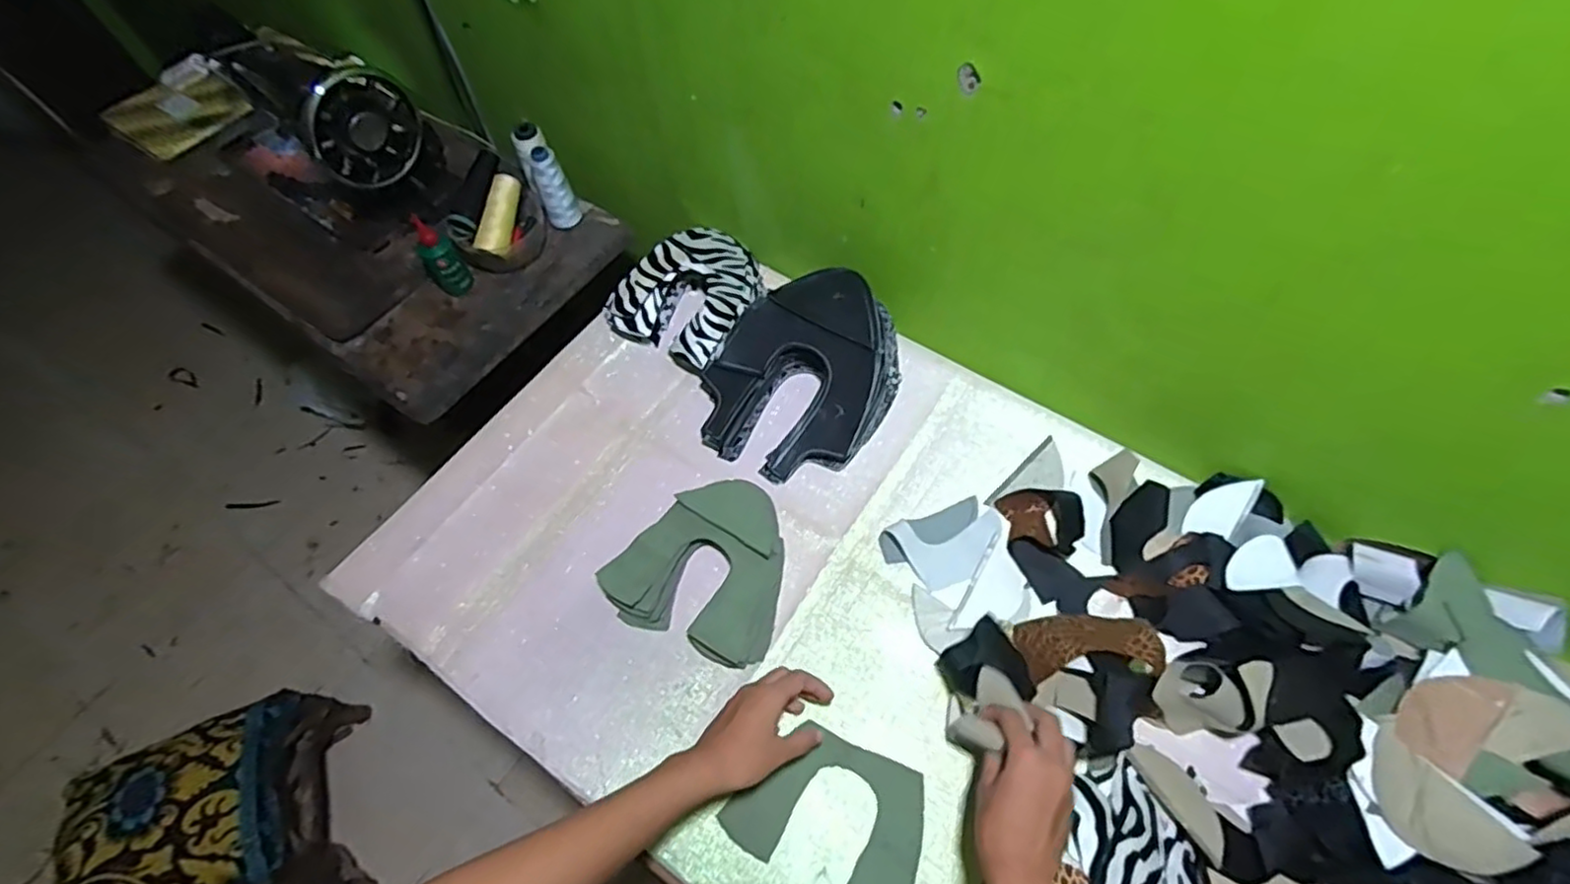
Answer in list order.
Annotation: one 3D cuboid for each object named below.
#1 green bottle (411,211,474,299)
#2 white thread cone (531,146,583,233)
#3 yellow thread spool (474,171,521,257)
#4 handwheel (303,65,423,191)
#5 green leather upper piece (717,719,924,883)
[{"bbox_3d":[-0.443,-0.242,0.860,0.039,0.107,0.044,30,68,19],"label":"green bottle"},{"bbox_3d":[-0.313,-0.345,0.917,0.044,0.099,0.040,-24,62,-8],"label":"white thread cone"},{"bbox_3d":[-0.375,-0.297,0.897,0.034,0.037,0.110,10,83,10],"label":"yellow thread spool"},{"bbox_3d":[-0.509,-0.378,0.825,0.036,0.136,0.131,33,57,13],"label":"handwheel"},{"bbox_3d":[0.039,0.327,0.594,0.165,0.004,0.125,21,67,15],"label":"green leather upper piece"}]

